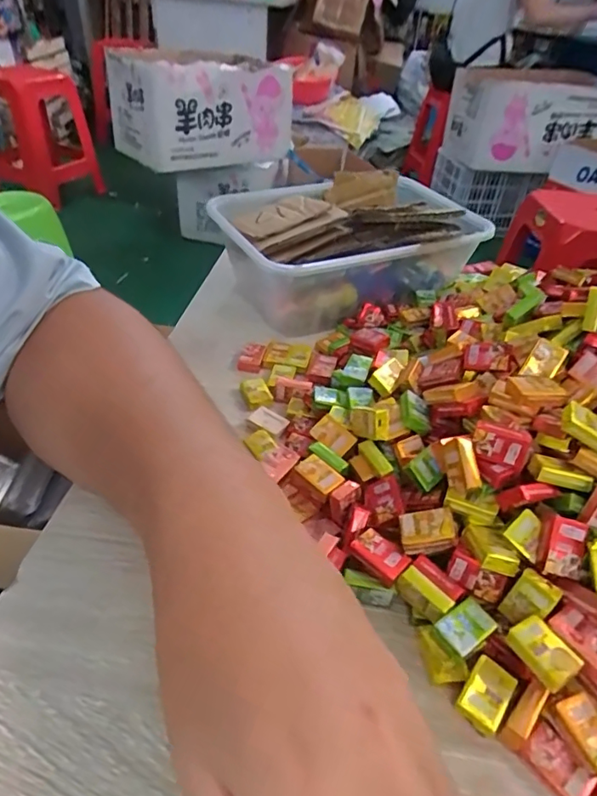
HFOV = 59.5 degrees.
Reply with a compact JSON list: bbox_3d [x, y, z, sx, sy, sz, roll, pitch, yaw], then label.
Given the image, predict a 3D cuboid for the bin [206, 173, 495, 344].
[{"bbox_3d":[0.041,-0.136,0.474,0.216,0.084,0.153,-12,44,-20],"label":"bin"}]

